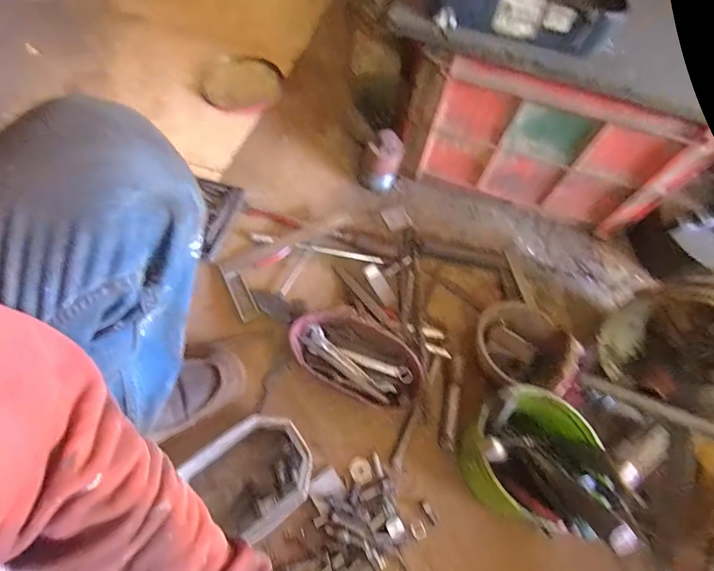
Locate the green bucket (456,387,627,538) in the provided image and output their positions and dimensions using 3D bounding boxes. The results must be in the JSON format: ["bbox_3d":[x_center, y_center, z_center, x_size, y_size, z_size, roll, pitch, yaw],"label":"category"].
[{"bbox_3d":[0.236,0.226,0.523,0.140,0.132,0.163,-36,70,-20],"label":"green bucket"}]

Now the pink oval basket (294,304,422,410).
[{"bbox_3d":[0.002,0.113,0.601,0.207,0.065,0.115,29,64,10],"label":"pink oval basket"}]

